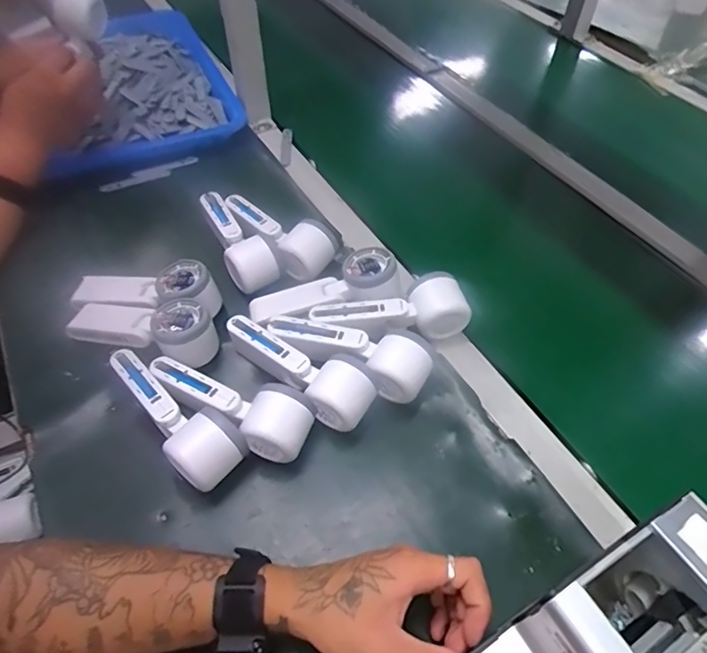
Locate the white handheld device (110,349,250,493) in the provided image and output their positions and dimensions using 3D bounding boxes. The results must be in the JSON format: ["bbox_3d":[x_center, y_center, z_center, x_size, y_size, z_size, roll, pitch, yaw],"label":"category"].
[{"bbox_3d":[-0.173,0.086,0.493,0.158,0.052,0.055,33,58,23],"label":"white handheld device"}]

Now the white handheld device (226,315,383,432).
[{"bbox_3d":[-0.051,0.041,0.530,0.159,0.050,0.060,31,57,22],"label":"white handheld device"}]

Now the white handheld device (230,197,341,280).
[{"bbox_3d":[-0.091,-0.120,0.642,0.152,0.050,0.075,37,60,25],"label":"white handheld device"}]

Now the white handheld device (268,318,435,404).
[{"bbox_3d":[-0.004,0.032,0.532,0.166,0.049,0.069,7,52,5],"label":"white handheld device"}]

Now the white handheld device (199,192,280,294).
[{"bbox_3d":[-0.141,-0.107,0.637,0.055,0.046,0.154,-21,54,-16],"label":"white handheld device"}]

